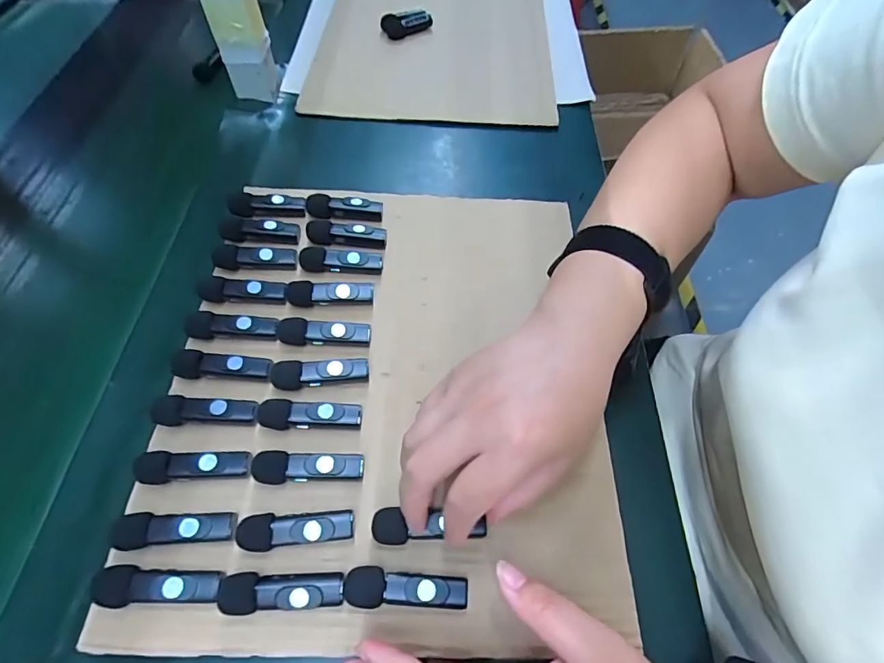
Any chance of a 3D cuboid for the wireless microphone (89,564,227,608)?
[{"bbox_3d":[-0.151,0.138,0.255,0.062,0.020,0.019,1,57,1],"label":"wireless microphone"}]

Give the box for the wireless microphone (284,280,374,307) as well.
[{"bbox_3d":[-0.084,-0.030,0.356,0.064,0.012,0.013,-1,57,0],"label":"wireless microphone"}]

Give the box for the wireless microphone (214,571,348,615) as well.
[{"bbox_3d":[-0.085,0.140,0.255,0.064,0.016,0.019,0,57,0],"label":"wireless microphone"}]

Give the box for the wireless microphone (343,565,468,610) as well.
[{"bbox_3d":[-0.019,0.139,0.258,0.065,0.011,0.019,1,57,1],"label":"wireless microphone"}]

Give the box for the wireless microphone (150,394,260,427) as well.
[{"bbox_3d":[-0.152,0.051,0.304,0.063,0.012,0.017,1,57,1],"label":"wireless microphone"}]

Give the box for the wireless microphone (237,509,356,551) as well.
[{"bbox_3d":[-0.083,0.114,0.271,0.063,0.015,0.019,-3,57,-1],"label":"wireless microphone"}]

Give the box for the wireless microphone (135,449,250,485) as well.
[{"bbox_3d":[-0.150,0.081,0.286,0.066,0.009,0.017,-3,54,-1],"label":"wireless microphone"}]

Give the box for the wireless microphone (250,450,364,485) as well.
[{"bbox_3d":[-0.082,0.084,0.291,0.065,0.016,0.018,-2,57,-1],"label":"wireless microphone"}]

